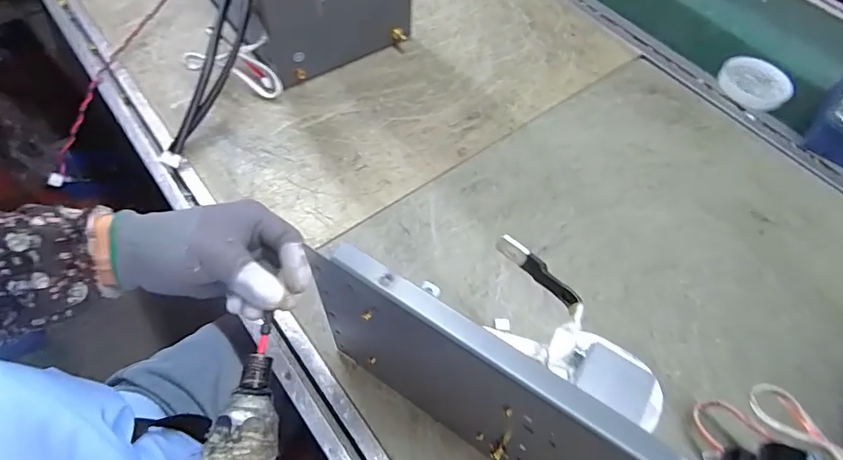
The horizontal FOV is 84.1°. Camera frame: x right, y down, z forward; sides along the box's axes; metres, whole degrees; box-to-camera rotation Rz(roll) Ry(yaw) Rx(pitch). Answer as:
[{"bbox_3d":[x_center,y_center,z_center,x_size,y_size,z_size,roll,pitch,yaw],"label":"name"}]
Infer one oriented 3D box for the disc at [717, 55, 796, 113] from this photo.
[{"bbox_3d":[0.457,-0.202,0.641,0.089,0.018,0.088,1,58,-2],"label":"disc"}]

